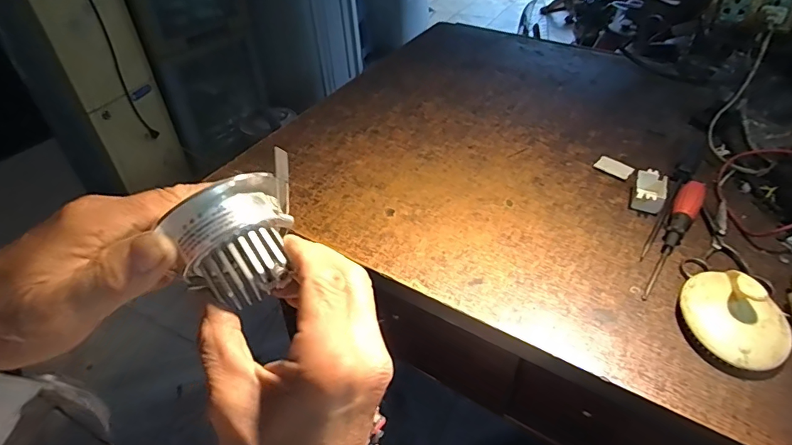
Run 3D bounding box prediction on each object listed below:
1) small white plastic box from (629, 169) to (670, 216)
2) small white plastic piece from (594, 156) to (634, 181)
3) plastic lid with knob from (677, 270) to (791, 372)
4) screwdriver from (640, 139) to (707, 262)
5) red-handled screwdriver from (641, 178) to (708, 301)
[{"bbox_3d":[0.271,-0.034,0.494,0.032,0.020,0.052,19,46,23],"label":"small white plastic box"},{"bbox_3d":[0.254,-0.065,0.541,0.030,0.004,0.040,-33,50,-30],"label":"small white plastic piece"},{"bbox_3d":[0.270,0.071,0.369,0.079,0.040,0.079,-1,41,1],"label":"plastic lid with knob"},{"bbox_3d":[0.303,-0.040,0.503,0.017,0.021,0.239,27,49,29],"label":"screwdriver"},{"bbox_3d":[0.267,0.011,0.447,0.023,0.022,0.168,26,49,29],"label":"red-handled screwdriver"}]

